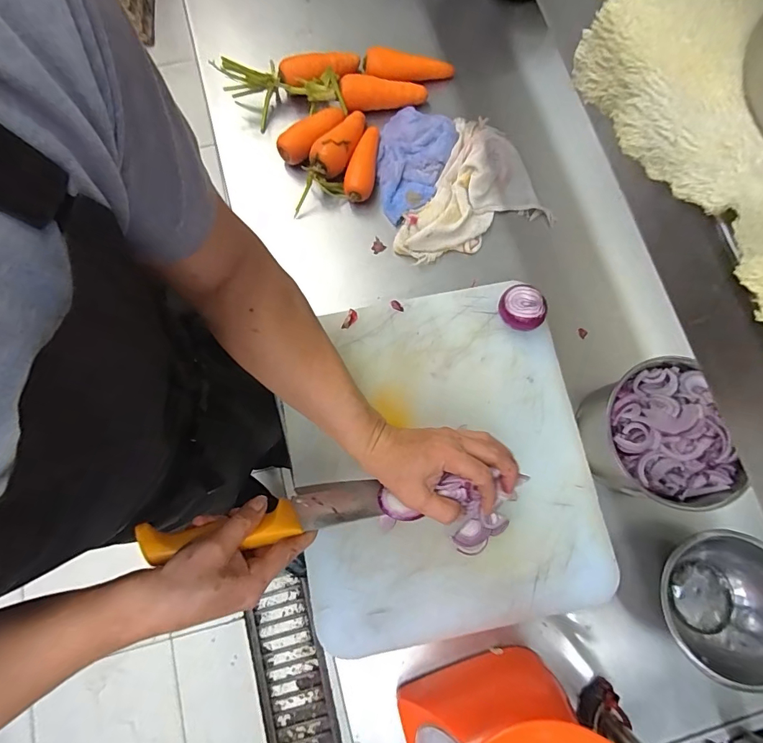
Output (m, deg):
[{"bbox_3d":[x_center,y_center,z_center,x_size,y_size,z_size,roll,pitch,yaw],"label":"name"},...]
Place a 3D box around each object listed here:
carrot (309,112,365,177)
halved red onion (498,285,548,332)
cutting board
[{"bbox_3d":[-0.053,-0.316,0.586,0.040,0.030,0.114,35,79,7],"label":"carrot"},{"bbox_3d":[0.172,-0.077,0.530,0.054,0.036,0.045,15,78,3],"label":"halved red onion"},{"bbox_3d":[0.064,0.101,0.516,0.338,0.020,0.387,-13,78,-3],"label":"cutting board"}]

